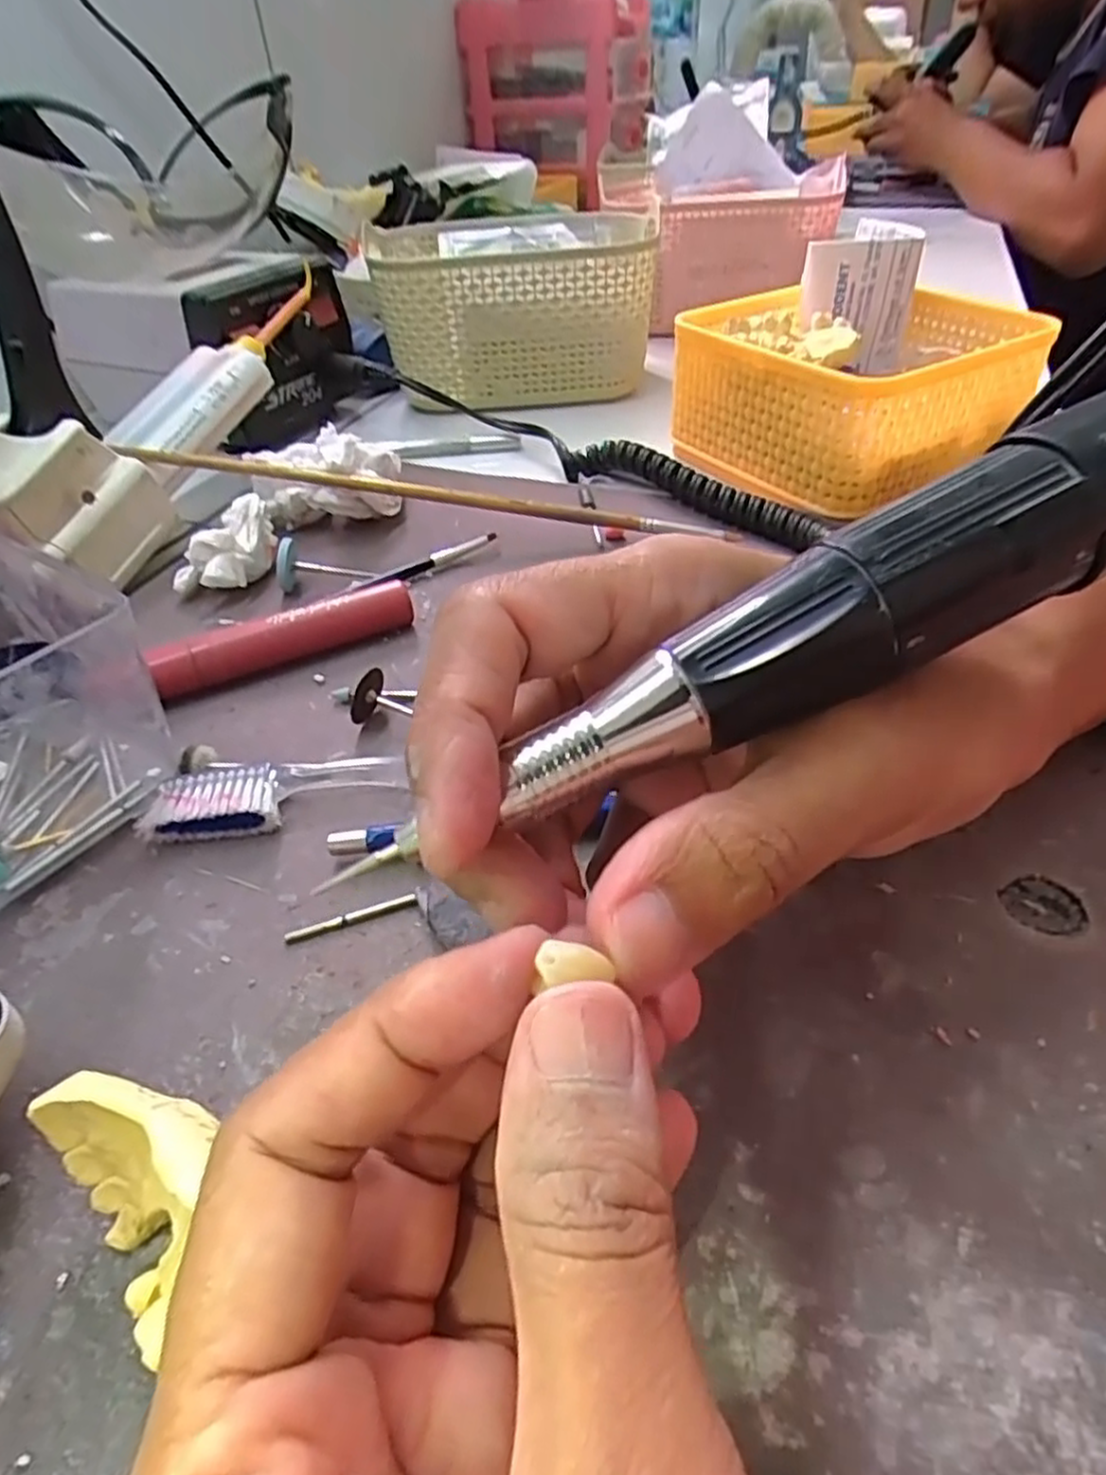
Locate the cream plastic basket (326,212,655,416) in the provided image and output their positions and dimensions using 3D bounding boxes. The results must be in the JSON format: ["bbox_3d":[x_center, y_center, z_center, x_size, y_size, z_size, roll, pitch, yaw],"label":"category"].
[{"bbox_3d":[-0.031,-0.271,0.481,0.186,0.082,0.143,-9,42,-7],"label":"cream plastic basket"}]

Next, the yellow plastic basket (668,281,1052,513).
[{"bbox_3d":[0.145,-0.172,0.374,0.134,0.063,0.130,-25,47,-23],"label":"yellow plastic basket"}]

